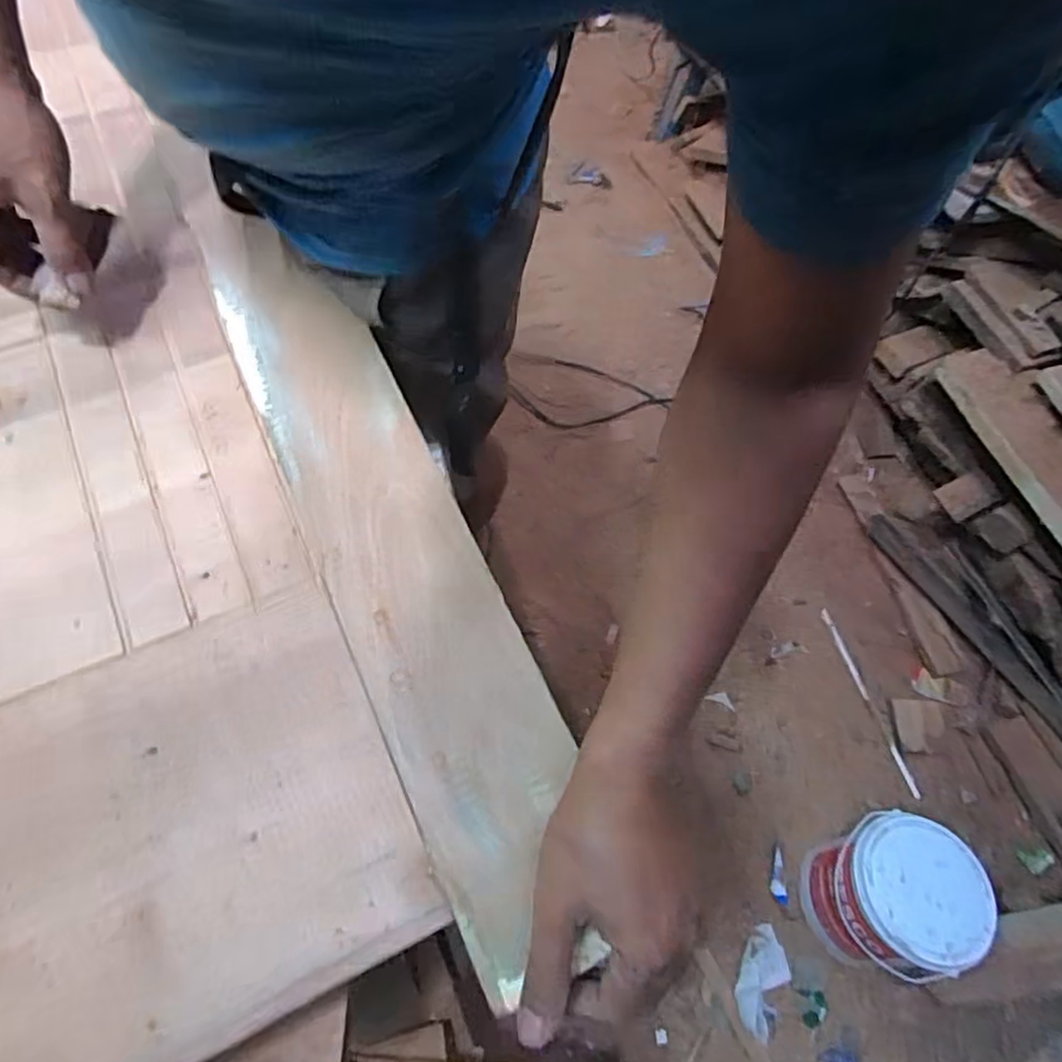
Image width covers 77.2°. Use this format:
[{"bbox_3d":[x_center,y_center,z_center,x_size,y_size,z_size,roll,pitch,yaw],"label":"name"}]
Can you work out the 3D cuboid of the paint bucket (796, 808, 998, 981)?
[{"bbox_3d":[0.512,0.521,0.954,0.173,0.214,0.190,2,61,-3],"label":"paint bucket"}]

